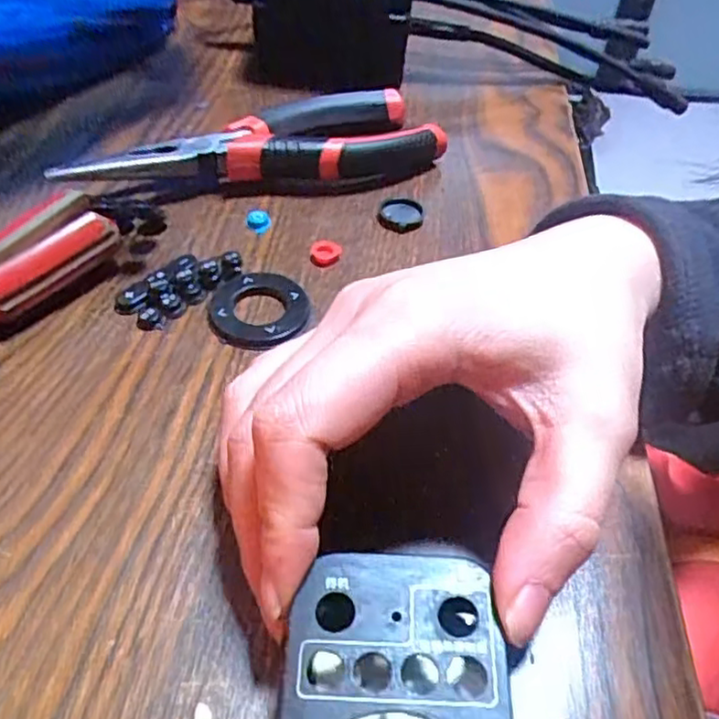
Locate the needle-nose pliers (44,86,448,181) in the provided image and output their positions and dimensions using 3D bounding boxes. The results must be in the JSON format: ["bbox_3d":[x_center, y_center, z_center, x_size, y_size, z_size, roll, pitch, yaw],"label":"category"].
[{"bbox_3d":[-0.041,-0.085,0.279,0.151,0.022,0.044,-15,50,-17],"label":"needle-nose pliers"}]

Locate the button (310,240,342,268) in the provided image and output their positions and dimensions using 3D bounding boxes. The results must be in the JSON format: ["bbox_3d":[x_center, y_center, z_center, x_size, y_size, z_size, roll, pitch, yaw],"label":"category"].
[{"bbox_3d":[-0.013,-0.041,0.253,0.011,0.004,0.012,1,47,-3],"label":"button"}]

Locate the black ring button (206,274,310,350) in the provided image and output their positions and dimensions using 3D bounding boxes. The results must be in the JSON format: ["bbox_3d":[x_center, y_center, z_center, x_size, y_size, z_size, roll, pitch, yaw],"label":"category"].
[{"bbox_3d":[-0.034,-0.018,0.231,0.033,0.004,0.035,1,47,-3],"label":"black ring button"}]

